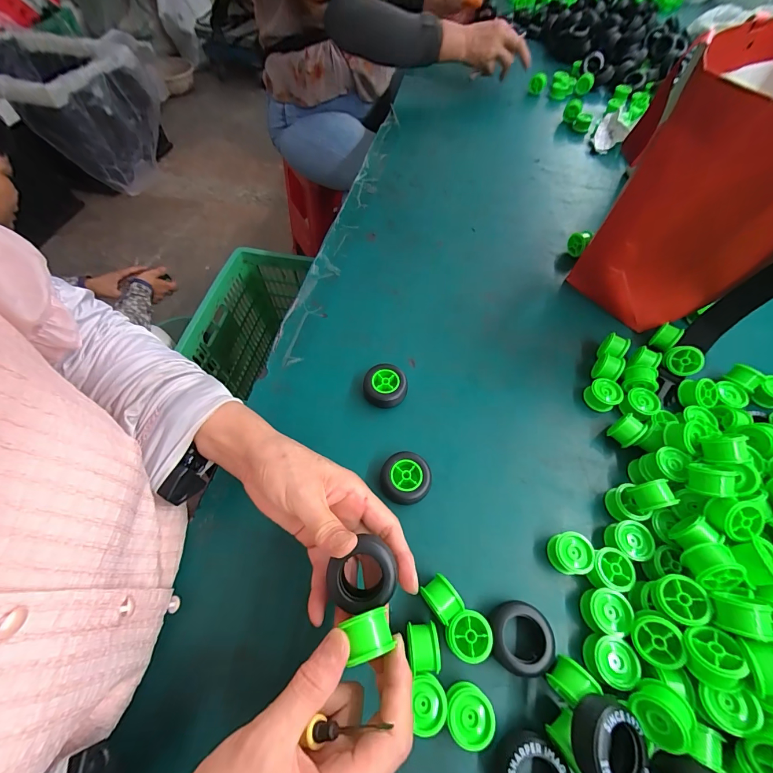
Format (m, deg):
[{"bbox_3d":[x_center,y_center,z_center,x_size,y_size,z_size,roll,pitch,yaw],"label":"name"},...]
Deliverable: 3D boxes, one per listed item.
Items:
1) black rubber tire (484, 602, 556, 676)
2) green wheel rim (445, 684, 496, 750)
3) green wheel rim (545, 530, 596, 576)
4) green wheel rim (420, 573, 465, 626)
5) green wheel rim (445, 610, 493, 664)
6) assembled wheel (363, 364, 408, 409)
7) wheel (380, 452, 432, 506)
[{"bbox_3d":[0.108,0.204,0.283,0.046,0.024,0.047,1,60,-2],"label":"black rubber tire"},{"bbox_3d":[0.061,0.244,0.259,0.033,0.022,0.035,1,60,-2],"label":"green wheel rim"},{"bbox_3d":[0.166,0.152,0.315,0.034,0.026,0.033,1,60,-2],"label":"green wheel rim"},{"bbox_3d":[0.045,0.179,0.292,0.023,0.031,0.032,-35,67,-20],"label":"green wheel rim"},{"bbox_3d":[0.066,0.203,0.282,0.034,0.021,0.034,1,60,-2],"label":"green wheel rim"},{"bbox_3d":[-0.001,0.002,0.395,0.047,0.027,0.046,3,60,0],"label":"assembled wheel"},{"bbox_3d":[0.019,0.091,0.344,0.048,0.022,0.046,1,60,-2],"label":"wheel"}]

